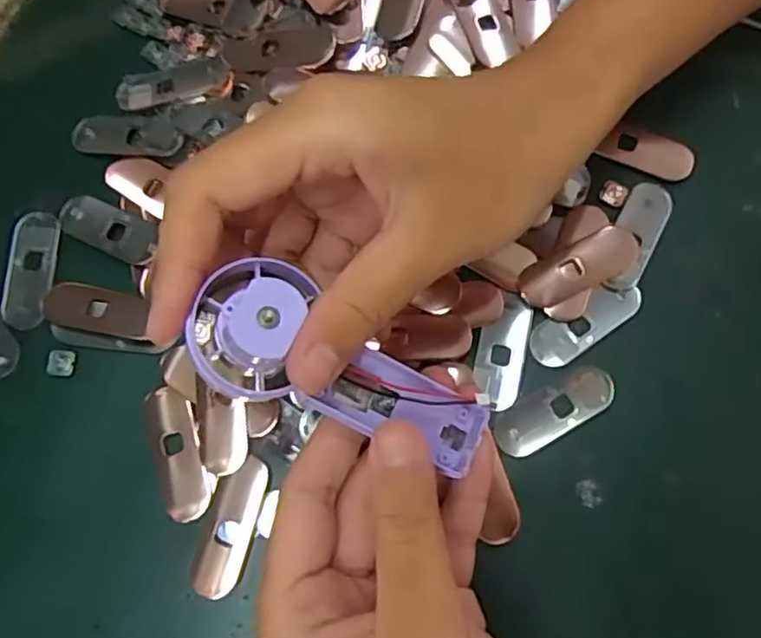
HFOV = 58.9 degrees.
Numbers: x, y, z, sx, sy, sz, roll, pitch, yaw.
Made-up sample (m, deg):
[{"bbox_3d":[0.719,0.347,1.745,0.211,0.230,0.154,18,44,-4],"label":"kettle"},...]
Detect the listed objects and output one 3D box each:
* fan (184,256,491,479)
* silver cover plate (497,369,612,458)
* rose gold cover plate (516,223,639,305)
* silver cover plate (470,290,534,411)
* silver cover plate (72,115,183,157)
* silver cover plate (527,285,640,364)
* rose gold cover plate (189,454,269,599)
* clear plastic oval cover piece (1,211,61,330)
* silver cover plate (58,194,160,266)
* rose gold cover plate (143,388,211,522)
[{"bbox_3d":[-0.010,0.016,0.197,0.093,0.027,0.036,29,75,-28],"label":"fan"},{"bbox_3d":[0.066,0.035,0.256,0.049,0.004,0.018,-28,76,-6],"label":"silver cover plate"},{"bbox_3d":[0.080,-0.021,0.270,0.050,0.004,0.019,-26,76,-5],"label":"rose gold cover plate"},{"bbox_3d":[0.048,0.012,0.264,0.019,0.004,0.047,11,76,5],"label":"silver cover plate"},{"bbox_3d":[-0.108,-0.079,0.287,0.049,0.005,0.018,6,75,3],"label":"silver cover plate"},{"bbox_3d":[0.081,0.001,0.264,0.048,0.004,0.017,-31,77,-7],"label":"silver cover plate"},{"bbox_3d":[-0.055,0.075,0.247,0.018,0.008,0.049,16,76,6],"label":"rose gold cover plate"},{"bbox_3d":[-0.144,-0.021,0.276,0.021,0.004,0.050,0,75,2],"label":"clear plastic oval cover piece"},{"bbox_3d":[-0.112,-0.038,0.276,0.048,0.008,0.018,24,77,8],"label":"silver cover plate"},{"bbox_3d":[-0.076,0.050,0.253,0.018,0.004,0.049,-18,75,-3],"label":"rose gold cover plate"}]

